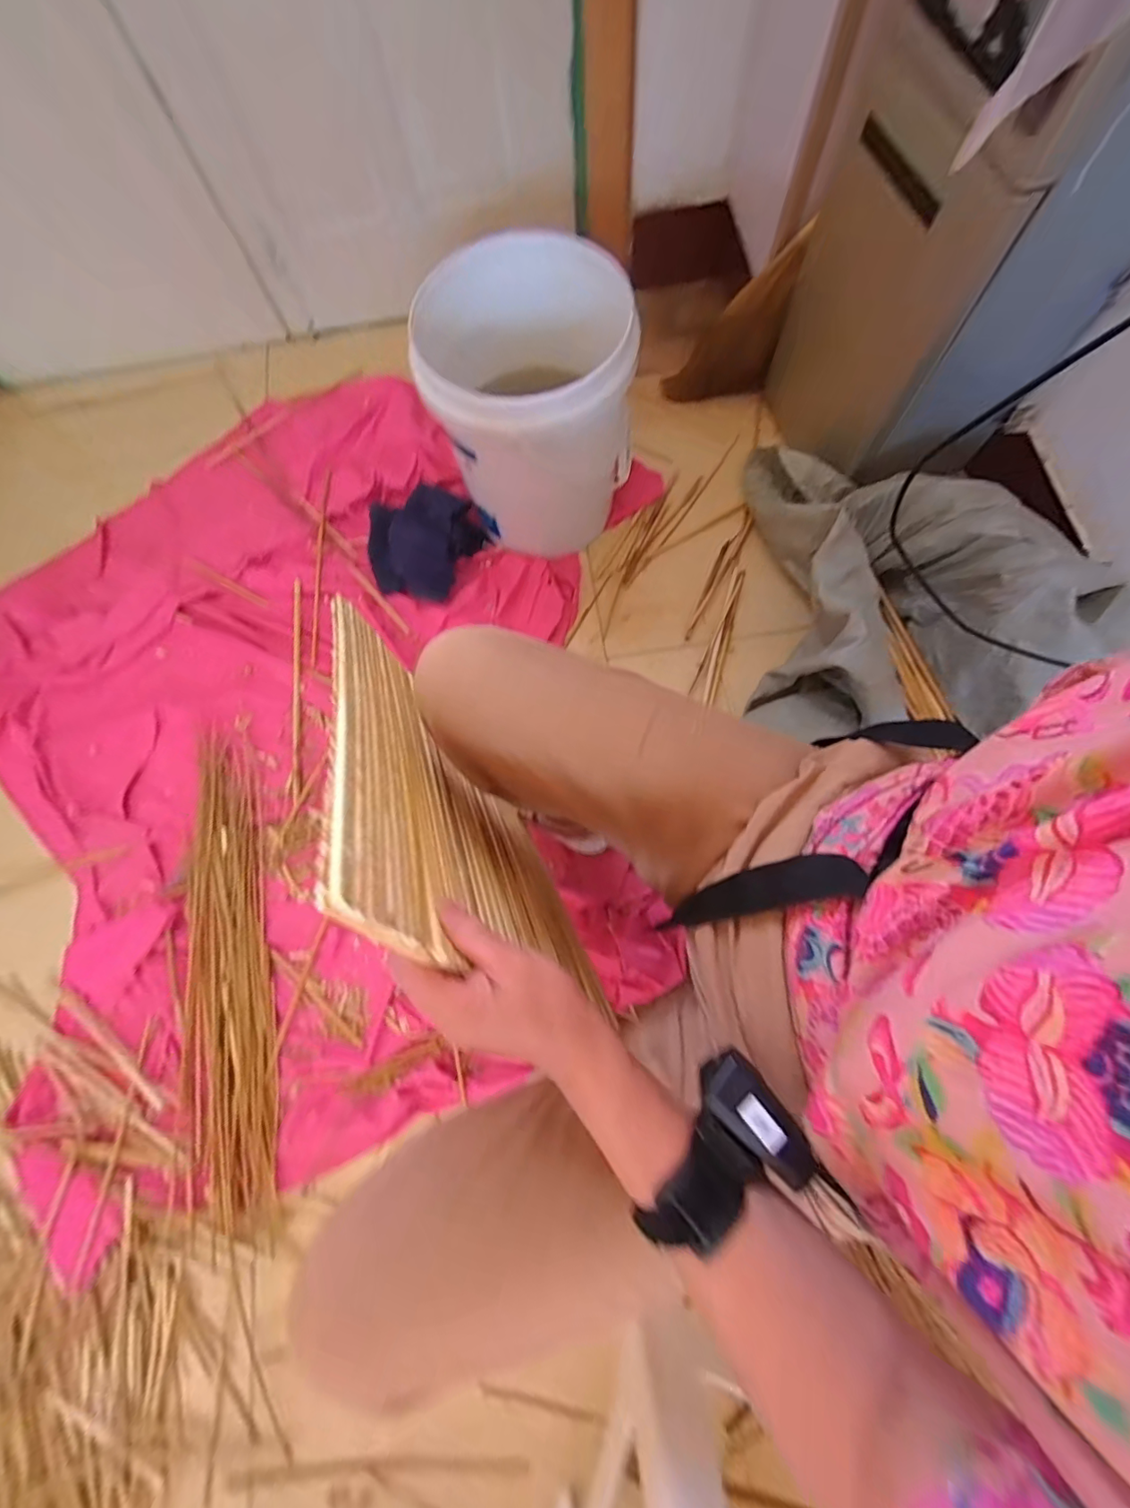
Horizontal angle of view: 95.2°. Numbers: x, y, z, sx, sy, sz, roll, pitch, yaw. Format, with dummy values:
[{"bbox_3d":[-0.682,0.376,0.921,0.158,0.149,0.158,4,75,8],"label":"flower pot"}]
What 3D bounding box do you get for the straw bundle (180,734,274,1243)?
[{"bbox_3d":[-0.492,0.291,0.750,0.117,0.026,0.648,-13,76,-2],"label":"straw bundle"}]

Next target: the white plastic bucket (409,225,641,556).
[{"bbox_3d":[-0.050,-0.497,0.777,0.286,0.324,0.266,0,76,2],"label":"white plastic bucket"}]

